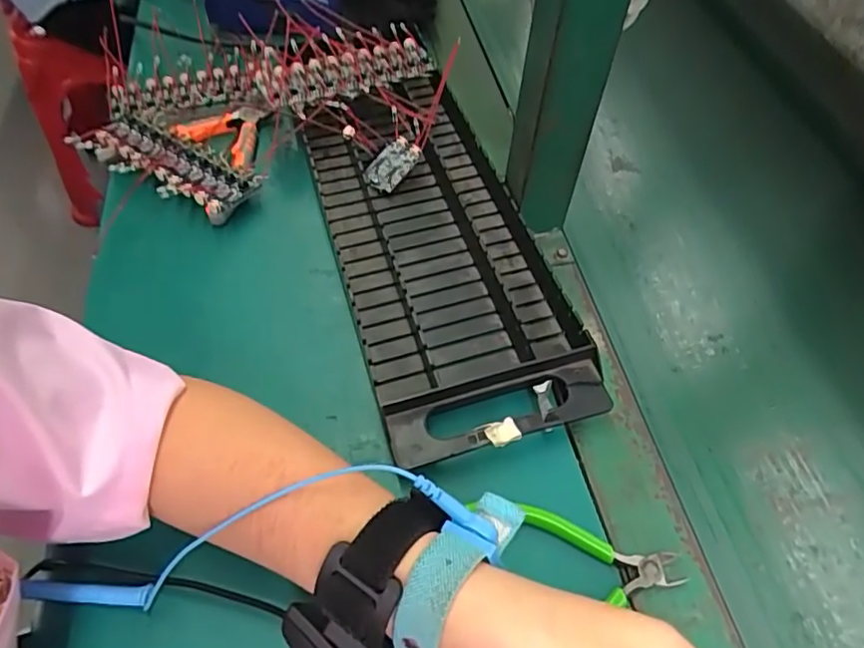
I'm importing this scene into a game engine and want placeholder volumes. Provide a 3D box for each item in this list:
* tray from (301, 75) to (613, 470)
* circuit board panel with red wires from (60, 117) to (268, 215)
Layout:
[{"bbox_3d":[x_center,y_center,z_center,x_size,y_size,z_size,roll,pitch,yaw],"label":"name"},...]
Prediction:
[{"bbox_3d":[-0.001,-0.063,0.442,0.142,0.032,0.337,-14,56,-9],"label":"tray"},{"bbox_3d":[-0.220,-0.132,0.497,0.163,0.030,0.065,27,60,18],"label":"circuit board panel with red wires"}]

